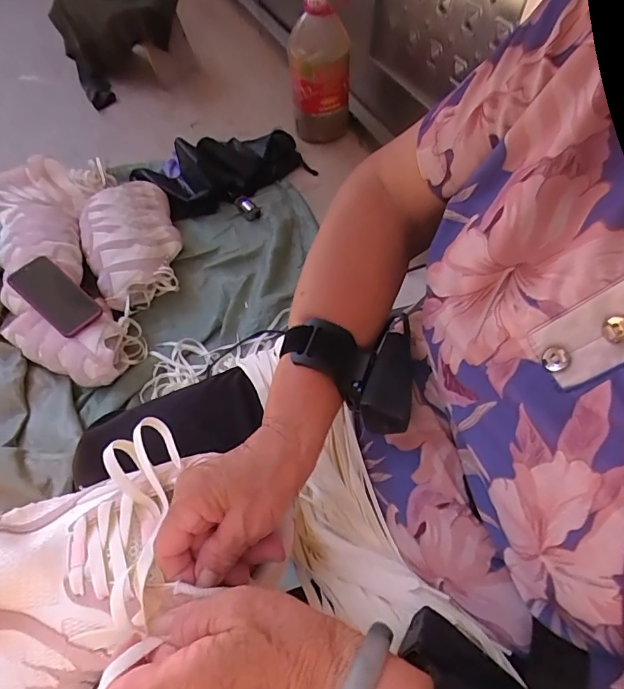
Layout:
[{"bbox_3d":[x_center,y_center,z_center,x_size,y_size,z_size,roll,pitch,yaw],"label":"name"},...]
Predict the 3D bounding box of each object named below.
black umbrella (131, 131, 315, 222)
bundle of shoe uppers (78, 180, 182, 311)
[{"bbox_3d":[-0.215,-0.449,1.192,0.447,0.090,0.261,-26,60,-17],"label":"black umbrella"},{"bbox_3d":[-0.405,-0.232,1.026,0.197,0.111,0.336,-18,58,-13],"label":"bundle of shoe uppers"}]

